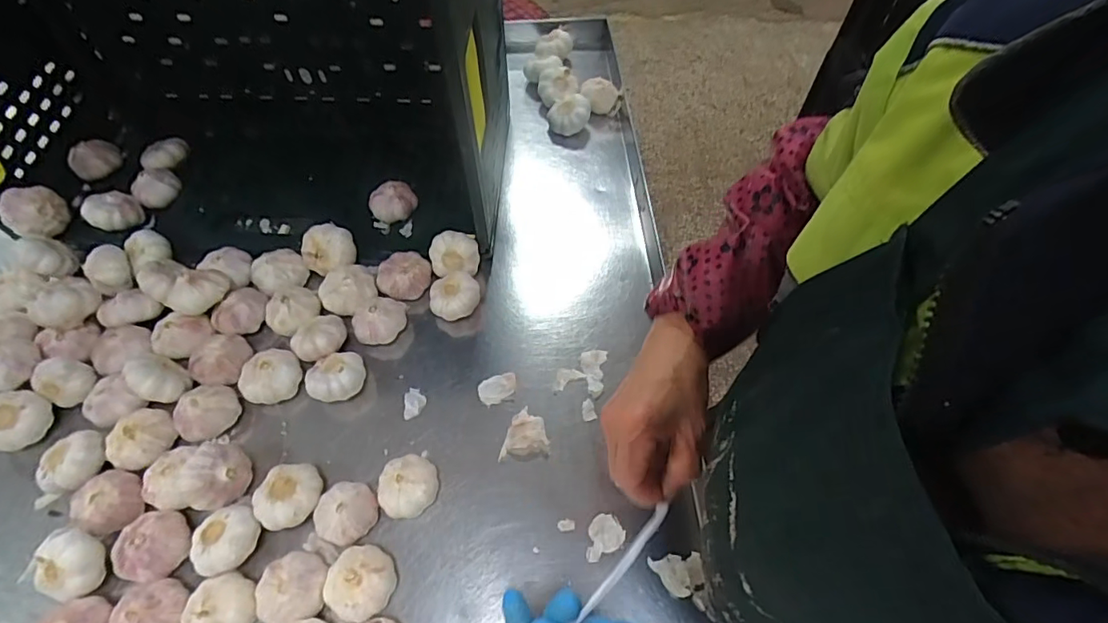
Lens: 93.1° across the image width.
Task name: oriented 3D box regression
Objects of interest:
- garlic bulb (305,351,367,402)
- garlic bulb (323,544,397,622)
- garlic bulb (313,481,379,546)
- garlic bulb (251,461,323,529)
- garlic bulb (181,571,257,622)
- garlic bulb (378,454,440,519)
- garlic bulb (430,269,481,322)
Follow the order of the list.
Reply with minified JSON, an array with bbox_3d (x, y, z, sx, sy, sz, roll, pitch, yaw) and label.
[{"bbox_3d":[-0.227,0.074,0.558,0.056,0.048,0.045,-27,62,-16],"label":"garlic bulb"},{"bbox_3d":[-0.166,0.233,0.453,0.057,0.035,0.054,0,58,0],"label":"garlic bulb"},{"bbox_3d":[-0.193,0.187,0.487,0.053,0.039,0.052,0,58,0],"label":"garlic bulb"},{"bbox_3d":[-0.246,0.174,0.493,0.056,0.039,0.062,18,60,11],"label":"garlic bulb"},{"bbox_3d":[-0.279,0.256,0.447,0.052,0.038,0.057,0,58,0],"label":"garlic bulb"},{"bbox_3d":[-0.138,0.167,0.500,0.057,0.037,0.053,0,58,0],"label":"garlic bulb"},{"bbox_3d":[-0.117,-0.015,0.622,0.058,0.044,0.056,0,58,0],"label":"garlic bulb"}]

